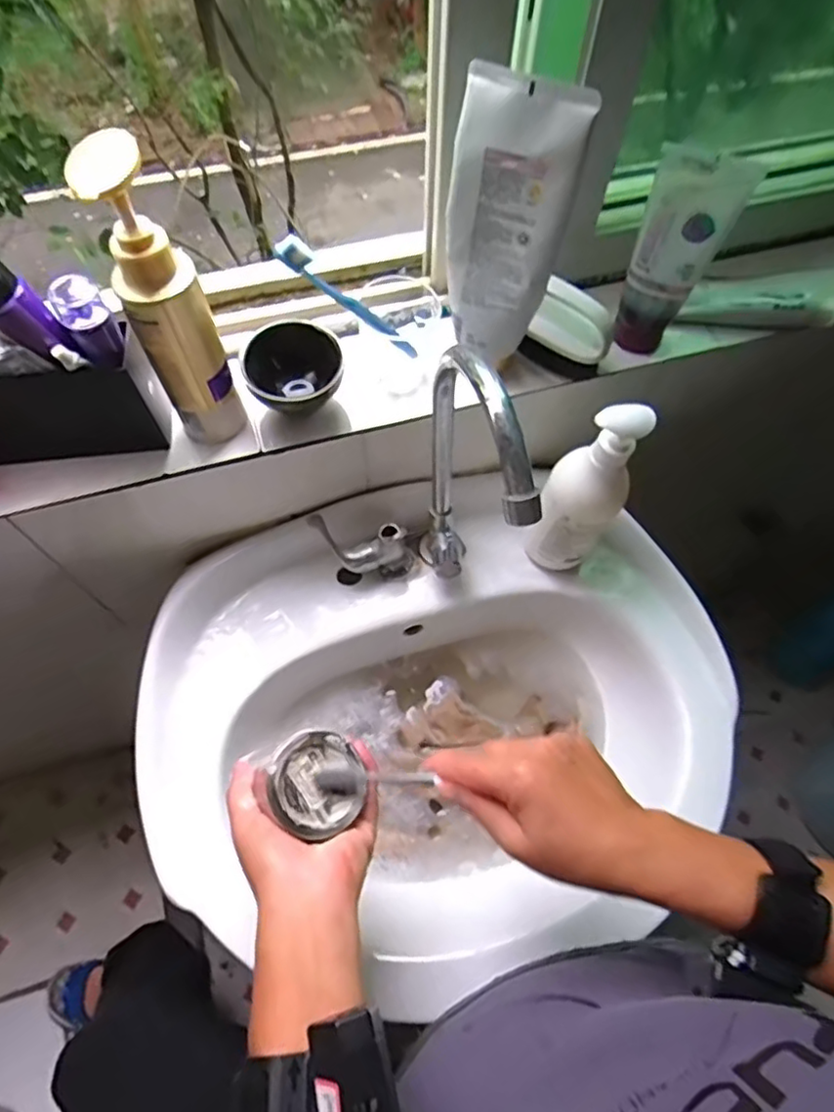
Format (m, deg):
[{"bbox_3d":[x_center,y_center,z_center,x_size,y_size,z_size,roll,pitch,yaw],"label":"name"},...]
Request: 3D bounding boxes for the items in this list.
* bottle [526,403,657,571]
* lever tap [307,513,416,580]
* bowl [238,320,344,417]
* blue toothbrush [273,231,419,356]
[{"bbox_3d":[0.148,-0.051,0.567,0.068,0.213,0.050,27,66,11],"label":"bottle"},{"bbox_3d":[-0.052,-0.008,0.630,0.099,0.069,0.043,-6,64,-4],"label":"lever tap"},{"bbox_3d":[-0.105,-0.153,0.535,0.081,0.043,0.081,1,64,-1],"label":"bowl"},{"bbox_3d":[-0.046,-0.194,0.484,0.017,0.181,0.024,-44,69,16],"label":"blue toothbrush"}]

